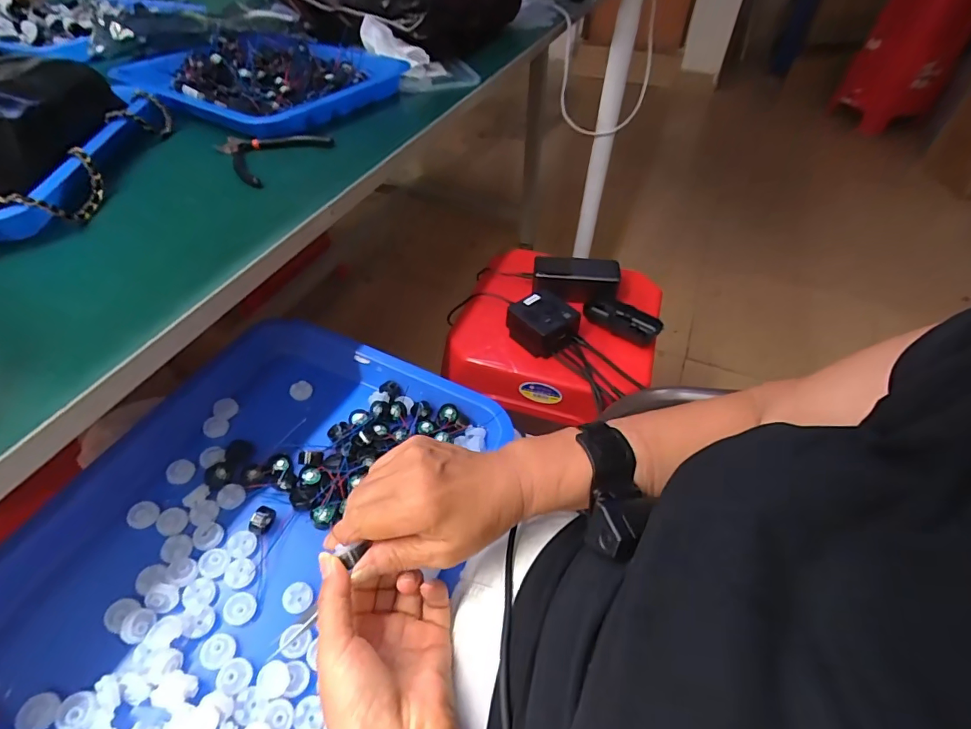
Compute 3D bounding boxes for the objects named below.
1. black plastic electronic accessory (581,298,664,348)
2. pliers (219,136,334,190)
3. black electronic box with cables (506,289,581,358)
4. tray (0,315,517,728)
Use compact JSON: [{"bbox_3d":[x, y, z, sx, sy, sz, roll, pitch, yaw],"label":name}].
[{"bbox_3d":[0.191,-0.063,0.667,0.106,0.029,0.043,22,51,19],"label":"black plastic electronic accessory"},{"bbox_3d":[-0.238,-0.227,0.498,0.104,0.012,0.110,22,50,19],"label":"pliers"},{"bbox_3d":[0.079,-0.056,0.647,0.074,0.046,0.080,-27,53,-23],"label":"black electronic box with cables"},{"bbox_3d":[-0.183,0.122,0.386,0.313,0.059,0.380,17,49,14],"label":"tray"}]

